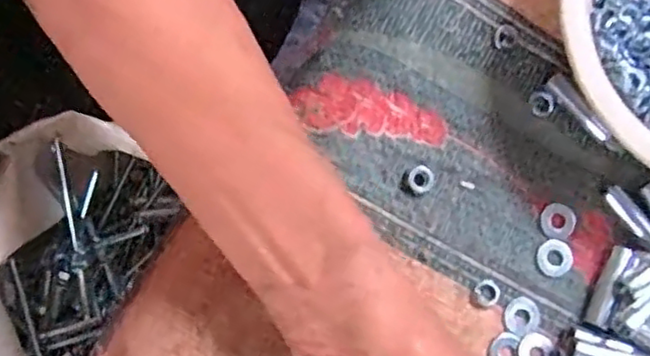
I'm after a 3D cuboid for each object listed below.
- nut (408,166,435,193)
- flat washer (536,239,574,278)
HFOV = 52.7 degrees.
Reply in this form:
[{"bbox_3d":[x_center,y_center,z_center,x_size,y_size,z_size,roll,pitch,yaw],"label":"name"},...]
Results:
[{"bbox_3d":[0.048,0.001,0.327,0.013,0.006,0.013,1,78,-6],"label":"nut"},{"bbox_3d":[0.117,0.041,0.333,0.019,0.004,0.018,1,78,-6],"label":"flat washer"}]

